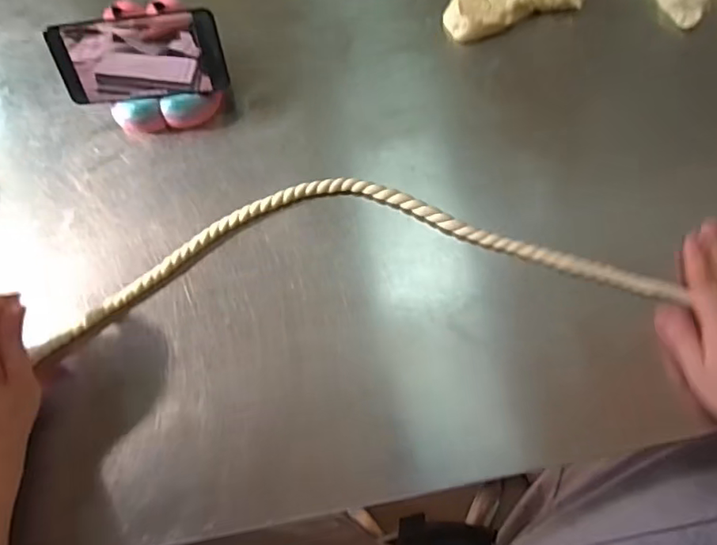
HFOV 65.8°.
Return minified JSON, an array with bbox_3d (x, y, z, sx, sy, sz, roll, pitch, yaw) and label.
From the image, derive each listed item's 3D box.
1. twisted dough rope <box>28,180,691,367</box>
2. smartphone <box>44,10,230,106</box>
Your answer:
[{"bbox_3d":[-0.008,-0.014,0.513,0.559,0.019,0.151,-3,70,3],"label":"twisted dough rope"},{"bbox_3d":[-0.209,-0.203,0.527,0.160,0.073,0.009,-4,37,5],"label":"smartphone"}]

